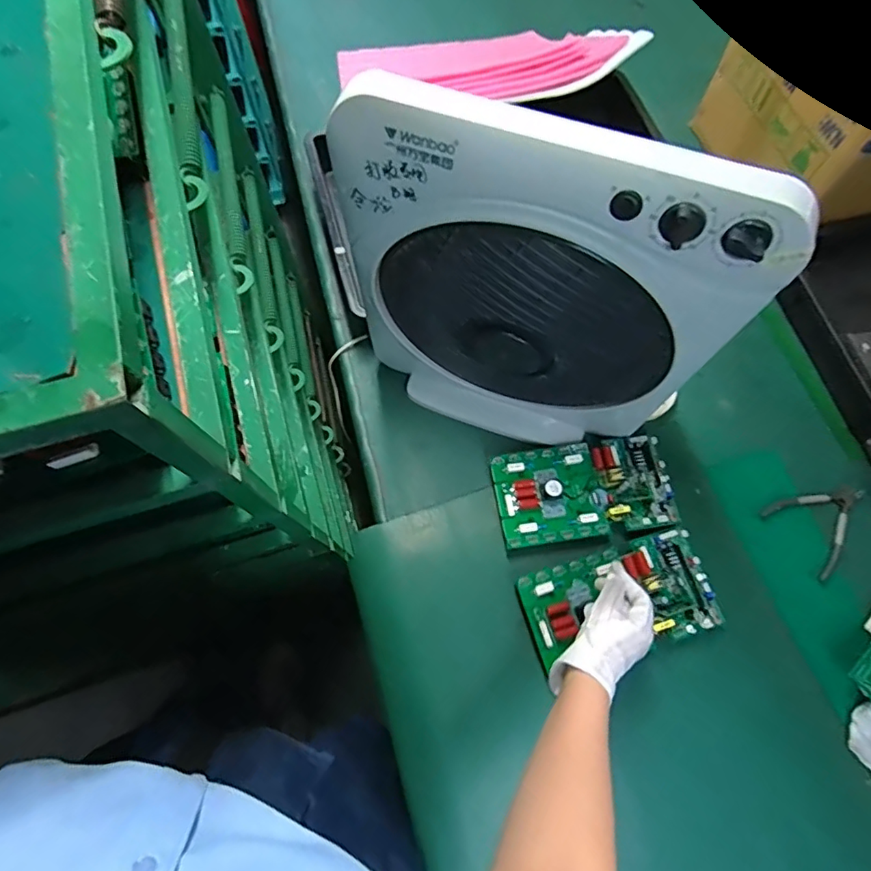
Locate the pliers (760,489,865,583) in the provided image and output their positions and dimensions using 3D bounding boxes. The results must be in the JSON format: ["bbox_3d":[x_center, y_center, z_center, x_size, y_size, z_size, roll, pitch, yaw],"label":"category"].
[{"bbox_3d":[0.512,0.108,0.686,0.139,0.010,0.106,-34,73,-11],"label":"pliers"}]

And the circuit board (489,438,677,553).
[{"bbox_3d":[0.191,0.075,0.683,0.224,0.037,0.140,-10,70,-3],"label":"circuit board"}]

